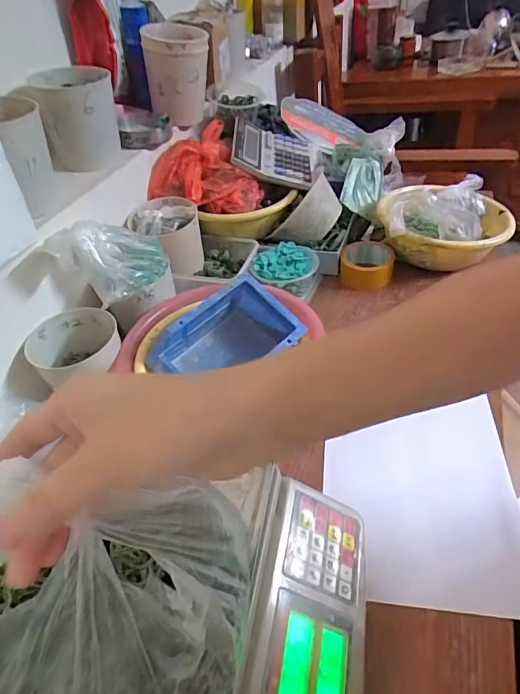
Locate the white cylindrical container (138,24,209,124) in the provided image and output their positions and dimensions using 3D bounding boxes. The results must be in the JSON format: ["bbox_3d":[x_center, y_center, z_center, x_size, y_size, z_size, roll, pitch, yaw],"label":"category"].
[{"bbox_3d":[-0.148,-0.496,0.808,0.113,0.148,0.135,-12,44,-5],"label":"white cylindrical container"}]

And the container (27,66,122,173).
[{"bbox_3d":[-0.272,-0.343,0.668,0.116,0.128,0.096,-20,45,-12],"label":"container"}]

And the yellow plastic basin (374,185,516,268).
[{"bbox_3d":[0.331,-0.228,0.795,0.223,0.102,0.209,-4,44,4],"label":"yellow plastic basin"}]

